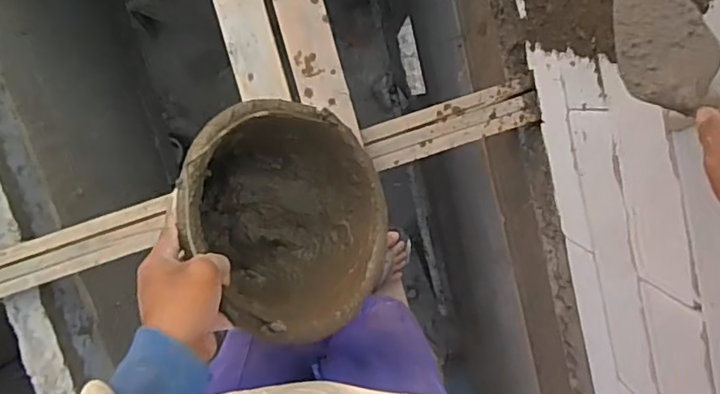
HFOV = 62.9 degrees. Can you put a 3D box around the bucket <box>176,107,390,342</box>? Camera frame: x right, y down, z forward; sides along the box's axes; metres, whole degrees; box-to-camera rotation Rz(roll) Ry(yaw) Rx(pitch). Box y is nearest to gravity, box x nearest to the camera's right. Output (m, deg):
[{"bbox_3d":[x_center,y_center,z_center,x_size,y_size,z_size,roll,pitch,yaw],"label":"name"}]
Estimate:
[{"bbox_3d":[-0.100,0.029,0.650,0.150,0.254,0.246,-7,85,45],"label":"bucket"}]

